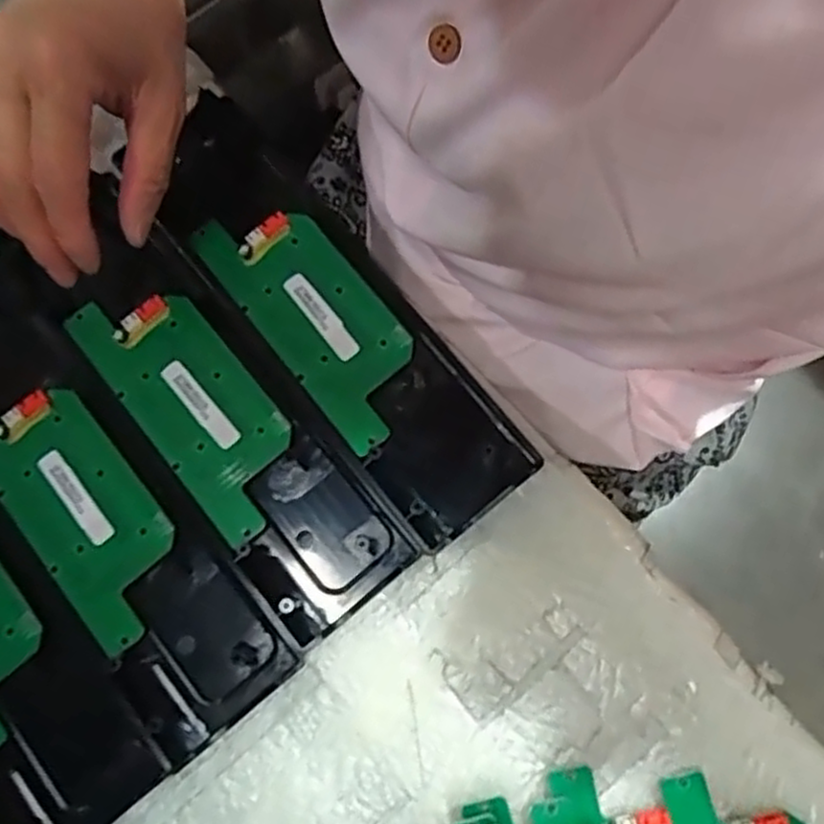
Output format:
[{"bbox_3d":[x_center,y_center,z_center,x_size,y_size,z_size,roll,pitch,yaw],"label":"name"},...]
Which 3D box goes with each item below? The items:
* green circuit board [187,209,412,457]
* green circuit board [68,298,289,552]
[{"bbox_3d":[-0.045,-0.048,0.352,0.054,0.009,0.132,-39,79,-8],"label":"green circuit board"},{"bbox_3d":[-0.103,-0.008,0.345,0.053,0.007,0.134,-39,79,-8],"label":"green circuit board"}]

